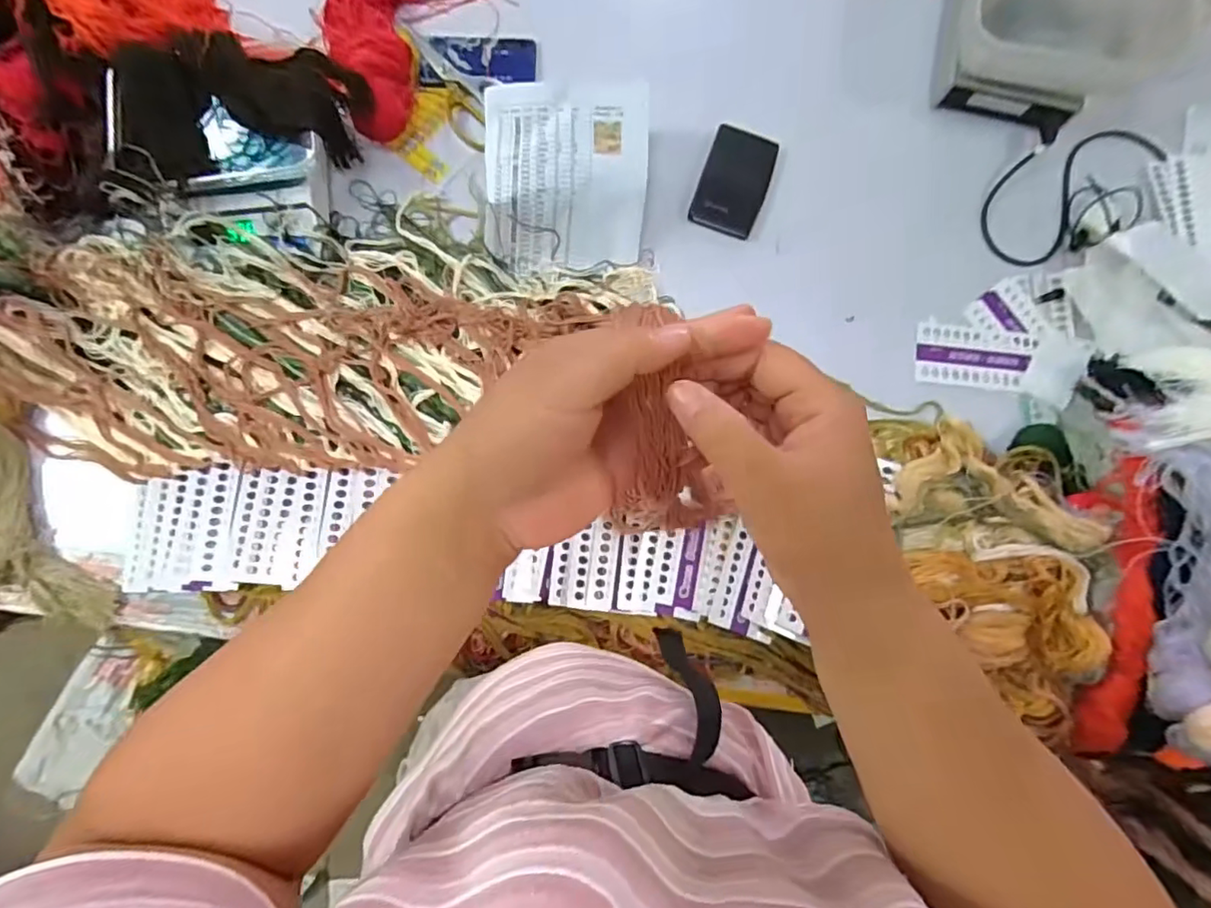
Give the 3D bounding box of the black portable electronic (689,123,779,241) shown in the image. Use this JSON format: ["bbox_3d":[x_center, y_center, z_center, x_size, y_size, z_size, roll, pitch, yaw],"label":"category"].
[{"bbox_3d":[0.180,-0.377,0.806,0.096,0.019,0.146,19,81,2],"label":"black portable electronic"}]

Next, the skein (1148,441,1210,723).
[{"bbox_3d":[0.634,0.136,0.626,0.058,0.074,0.289,3,81,-1],"label":"skein"}]

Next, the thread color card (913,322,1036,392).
[{"bbox_3d":[0.498,-0.132,0.786,0.151,0.008,0.084,7,86,4],"label":"thread color card"}]

